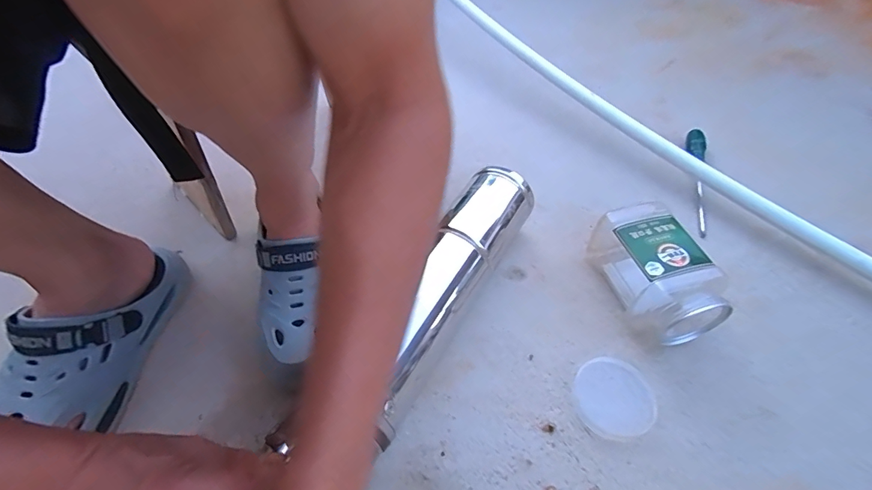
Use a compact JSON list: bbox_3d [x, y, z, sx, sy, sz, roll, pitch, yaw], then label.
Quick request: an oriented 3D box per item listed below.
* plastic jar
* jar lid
[{"bbox_3d":[0.255,0.034,0.484,0.079,0.090,0.154,-15,52,-13],"label":"plastic jar"},{"bbox_3d":[0.184,0.156,0.429,0.083,0.004,0.078,1,51,-1],"label":"jar lid"}]

